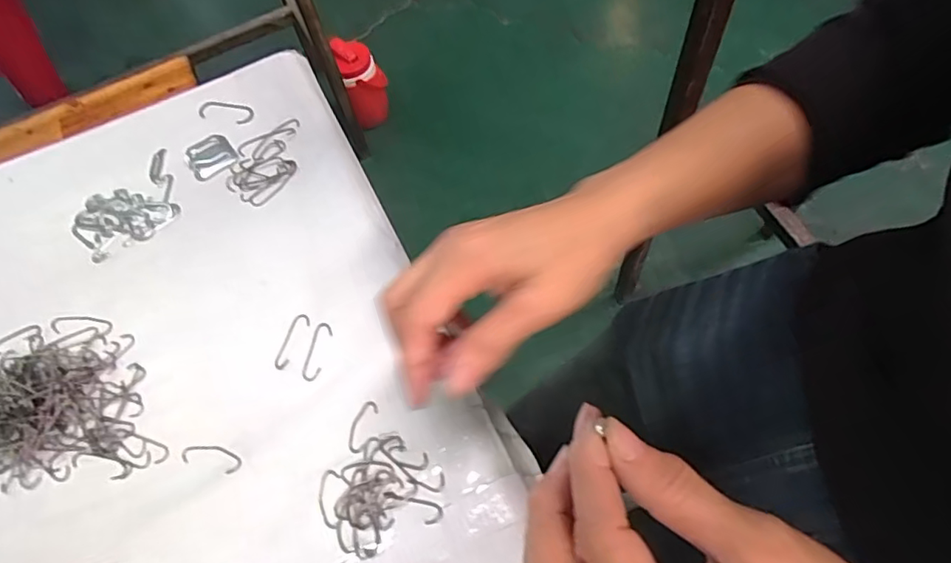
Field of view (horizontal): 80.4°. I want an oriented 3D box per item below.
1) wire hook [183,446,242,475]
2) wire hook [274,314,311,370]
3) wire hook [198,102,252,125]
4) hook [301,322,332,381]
[{"bbox_3d":[-0.169,0.112,0.360,0.041,0.004,0.015,10,61,13],"label":"wire hook"},{"bbox_3d":[-0.130,0.041,0.394,0.012,0.004,0.043,18,66,10],"label":"wire hook"},{"bbox_3d":[-0.225,-0.153,0.507,0.051,0.004,0.020,11,64,7],"label":"wire hook"},{"bbox_3d":[-0.109,0.048,0.388,0.014,0.004,0.042,9,64,6],"label":"hook"}]

